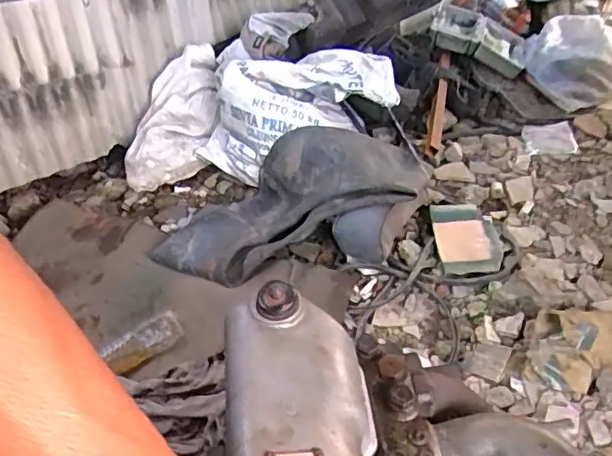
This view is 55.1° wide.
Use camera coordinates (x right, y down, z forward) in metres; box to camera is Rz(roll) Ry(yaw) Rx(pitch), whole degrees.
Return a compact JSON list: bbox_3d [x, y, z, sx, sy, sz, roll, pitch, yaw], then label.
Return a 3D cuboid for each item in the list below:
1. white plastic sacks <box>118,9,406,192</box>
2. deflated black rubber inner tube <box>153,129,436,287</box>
[{"bbox_3d":[-0.180,-0.359,1.744,0.743,0.321,0.504,-11,40,-4],"label":"white plastic sacks"},{"bbox_3d":[-0.041,-0.071,1.511,0.704,0.209,0.329,-6,39,2],"label":"deflated black rubber inner tube"}]

